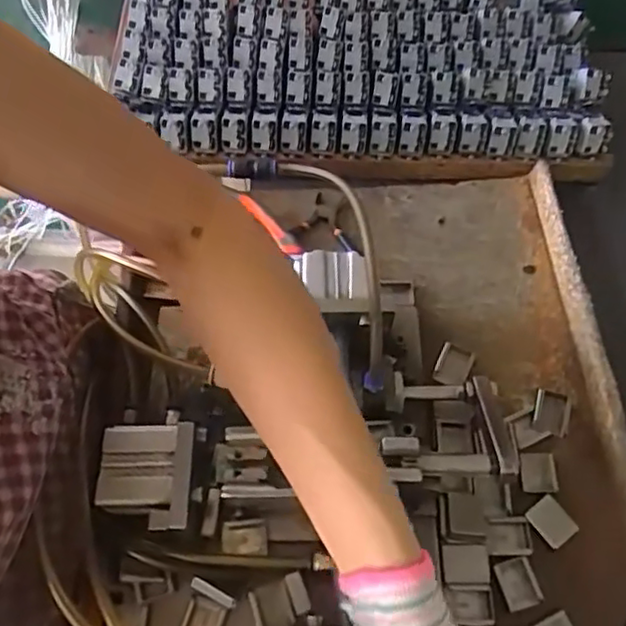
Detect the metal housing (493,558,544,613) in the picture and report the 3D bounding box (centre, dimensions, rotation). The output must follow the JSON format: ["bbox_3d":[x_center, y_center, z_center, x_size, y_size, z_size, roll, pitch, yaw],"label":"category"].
[{"bbox_3d":[0.145,0.191,0.449,0.025,0.008,0.031,-16,64,-10],"label":"metal housing"}]

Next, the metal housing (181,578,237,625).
[{"bbox_3d":[-0.074,0.203,0.420,0.030,0.023,0.040,25,64,11],"label":"metal housing"}]

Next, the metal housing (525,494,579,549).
[{"bbox_3d":[0.176,0.153,0.467,0.027,0.008,0.031,-32,68,-17],"label":"metal housing"}]

